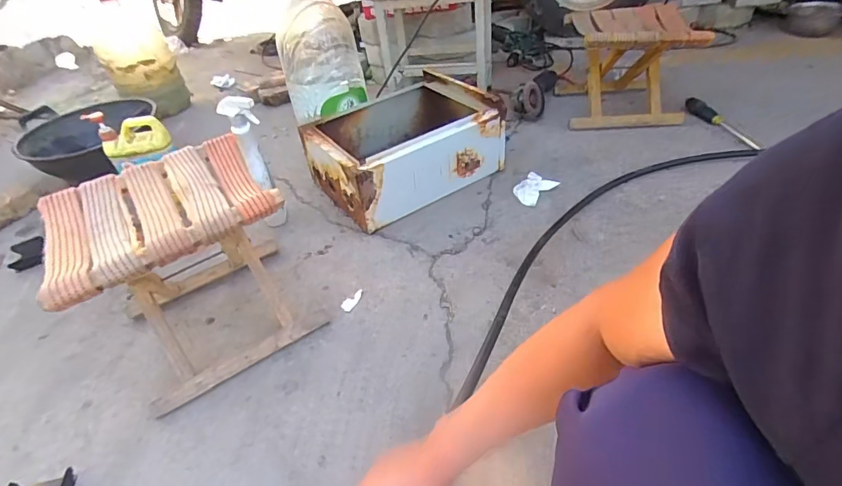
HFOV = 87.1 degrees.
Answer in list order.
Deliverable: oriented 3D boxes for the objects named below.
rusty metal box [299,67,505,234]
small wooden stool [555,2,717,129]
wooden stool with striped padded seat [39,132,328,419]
[{"bbox_3d":[-0.046,-0.241,1.086,0.420,0.165,0.330,-25,46,-19],"label":"rusty metal box"},{"bbox_3d":[0.552,-0.486,1.218,0.299,0.249,0.276,0,43,8],"label":"small wooden stool"},{"bbox_3d":[-0.370,0.042,0.733,0.295,0.286,0.267,-27,46,-21],"label":"wooden stool with striped padded seat"}]

